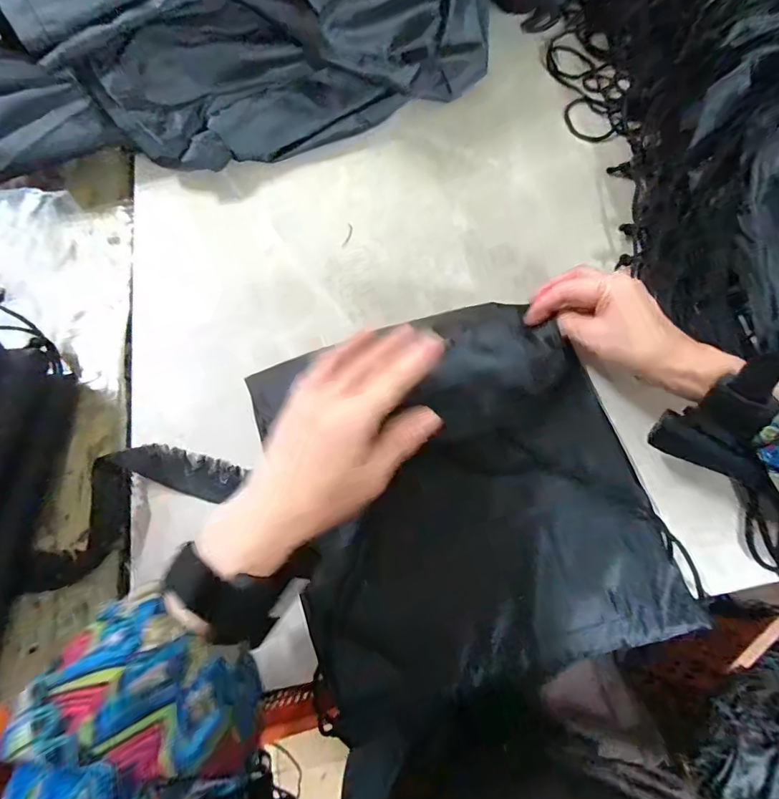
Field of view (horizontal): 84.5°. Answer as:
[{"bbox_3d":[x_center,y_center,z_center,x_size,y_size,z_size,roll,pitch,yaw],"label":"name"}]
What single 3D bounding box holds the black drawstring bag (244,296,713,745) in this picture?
[{"bbox_3d":[0.056,0.075,0.350,0.276,0.046,0.286,-17,72,-7],"label":"black drawstring bag"}]

